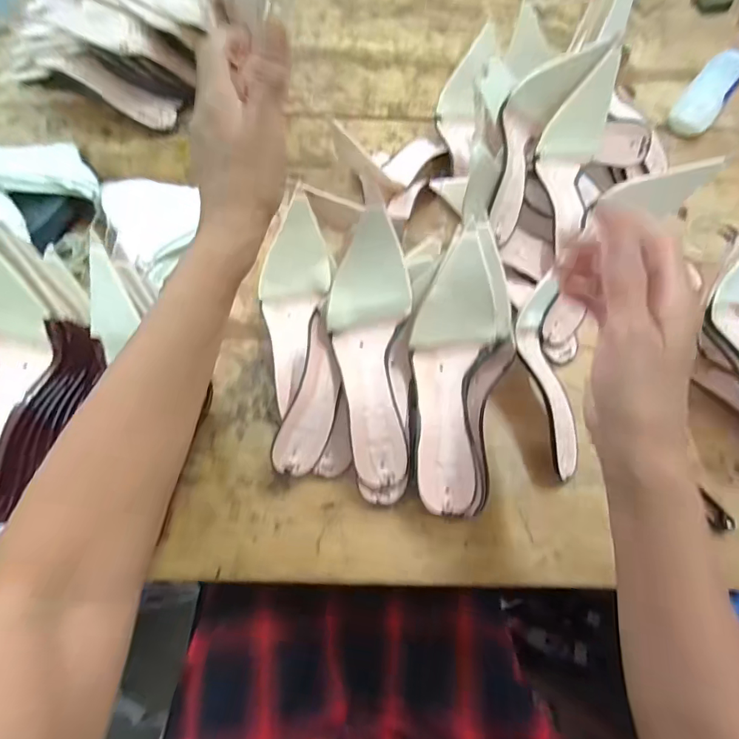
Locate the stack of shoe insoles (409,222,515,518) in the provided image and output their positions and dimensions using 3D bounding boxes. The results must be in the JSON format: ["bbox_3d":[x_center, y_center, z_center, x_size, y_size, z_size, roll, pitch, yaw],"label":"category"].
[{"bbox_3d":[0.084,0.003,0.381,0.092,0.085,0.245,6,87,1],"label":"stack of shoe insoles"}]

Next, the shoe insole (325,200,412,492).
[{"bbox_3d":[0.000,-0.012,0.382,0.072,0.058,0.236,-2,94,-3],"label":"shoe insole"}]

